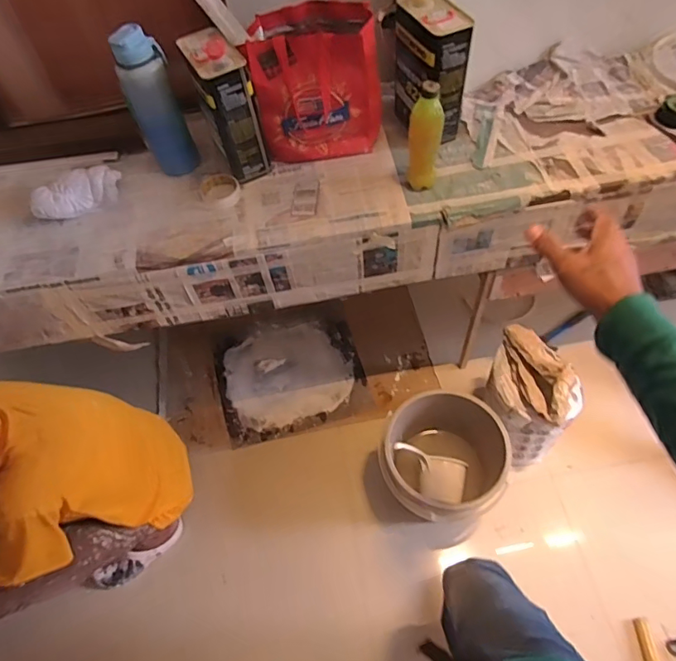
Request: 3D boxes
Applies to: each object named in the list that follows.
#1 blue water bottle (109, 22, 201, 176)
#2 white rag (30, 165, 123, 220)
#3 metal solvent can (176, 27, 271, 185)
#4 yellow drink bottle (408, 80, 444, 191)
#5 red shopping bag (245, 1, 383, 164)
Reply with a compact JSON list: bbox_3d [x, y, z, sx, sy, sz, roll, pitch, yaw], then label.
[{"bbox_3d":[-0.377,-0.468,0.994,0.104,0.278,0.109,-26,58,-12],"label":"blue water bottle"},{"bbox_3d":[-0.559,-0.298,1.029,0.187,0.056,0.082,-19,57,-7],"label":"white rag"},{"bbox_3d":[-0.230,-0.464,0.992,0.089,0.272,0.156,-25,58,-11],"label":"metal solvent can"},{"bbox_3d":[0.170,-0.376,0.939,0.062,0.216,0.054,4,57,8],"label":"yellow drink bottle"},{"bbox_3d":[-0.047,-0.514,1.022,0.253,0.263,0.150,-13,57,-3],"label":"red shopping bag"}]

